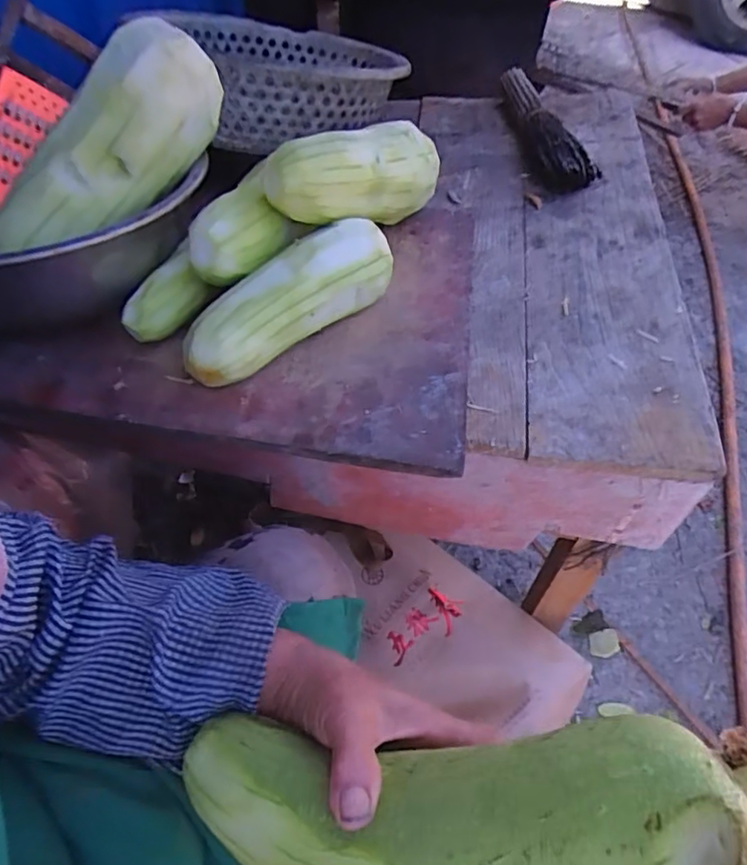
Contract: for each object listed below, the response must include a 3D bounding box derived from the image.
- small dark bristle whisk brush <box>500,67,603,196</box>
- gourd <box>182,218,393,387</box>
[{"bbox_3d":[0.232,-0.431,0.810,0.065,0.046,0.294,-2,52,-3],"label":"small dark bristle whisk brush"},{"bbox_3d":[-0.067,-0.105,0.489,0.056,0.072,0.206,34,58,23],"label":"gourd"}]

